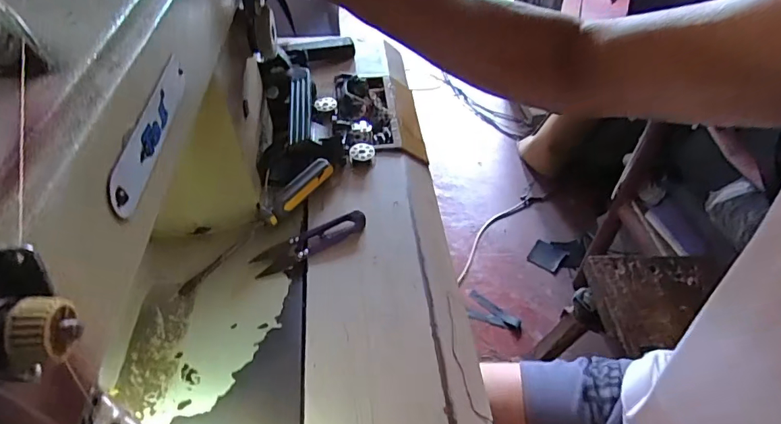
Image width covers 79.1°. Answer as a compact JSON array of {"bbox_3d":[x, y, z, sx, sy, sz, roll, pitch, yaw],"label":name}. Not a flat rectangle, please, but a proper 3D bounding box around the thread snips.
[{"bbox_3d":[-0.066,0.025,0.397,0.099,0.008,0.024,-23,49,-22],"label":"thread snips"}]

